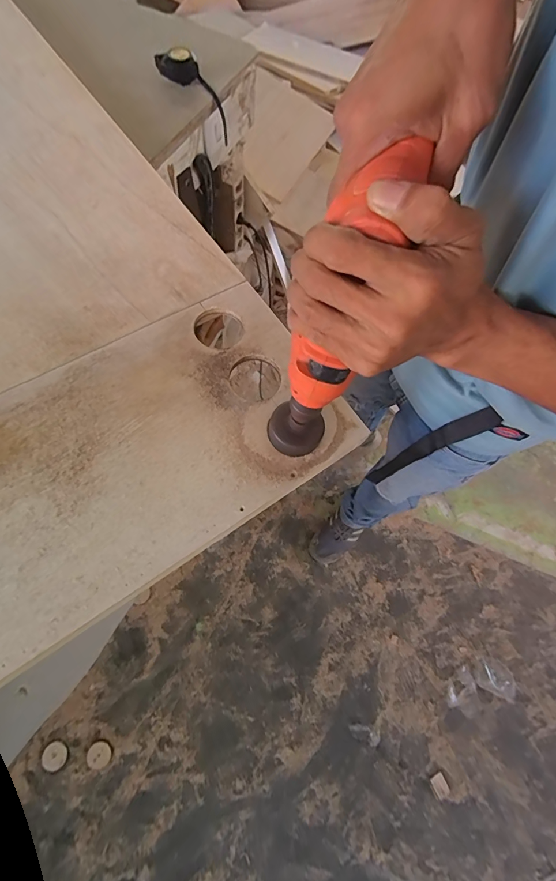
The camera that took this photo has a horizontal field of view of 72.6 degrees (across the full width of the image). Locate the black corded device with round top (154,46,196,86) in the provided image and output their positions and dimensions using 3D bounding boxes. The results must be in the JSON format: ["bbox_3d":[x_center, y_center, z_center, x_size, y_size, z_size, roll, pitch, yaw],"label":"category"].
[{"bbox_3d":[-0.191,-0.702,0.710,0.073,0.043,0.032,4,63,3],"label":"black corded device with round top"}]

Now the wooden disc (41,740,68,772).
[{"bbox_3d":[-0.550,0.779,0.934,0.058,0.006,0.057,2,67,-4],"label":"wooden disc"}]

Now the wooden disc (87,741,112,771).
[{"bbox_3d":[-0.444,0.781,0.940,0.057,0.004,0.057,2,67,-4],"label":"wooden disc"}]

